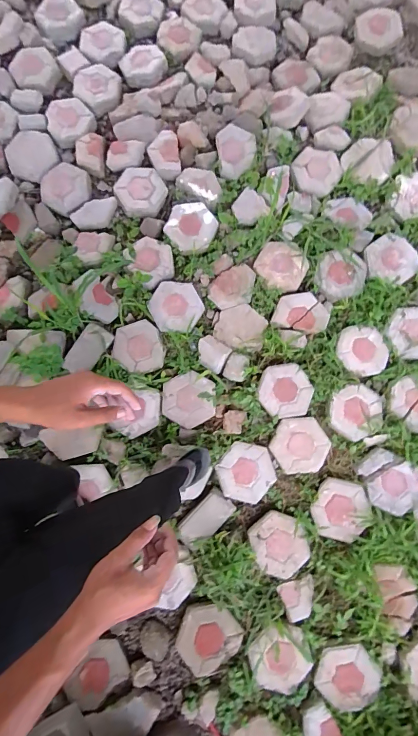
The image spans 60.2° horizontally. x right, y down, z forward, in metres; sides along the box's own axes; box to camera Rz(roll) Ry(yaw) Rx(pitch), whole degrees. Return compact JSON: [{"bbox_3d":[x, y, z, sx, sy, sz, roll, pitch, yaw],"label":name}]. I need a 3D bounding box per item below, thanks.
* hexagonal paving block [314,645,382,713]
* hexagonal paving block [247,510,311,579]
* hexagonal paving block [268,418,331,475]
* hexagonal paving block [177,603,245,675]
[{"bbox_3d":[0.442,0.995,1.161,0.200,0.038,0.175,-35,82,-7],"label":"hexagonal paving block"},{"bbox_3d":[0.246,0.626,1.272,0.179,0.044,0.206,-24,79,-7],"label":"hexagonal paving block"},{"bbox_3d":[0.337,0.288,1.331,0.198,0.056,0.204,-35,82,-7],"label":"hexagonal paving block"},{"bbox_3d":[-0.007,0.905,1.212,0.207,0.042,0.200,-40,81,-9],"label":"hexagonal paving block"}]

